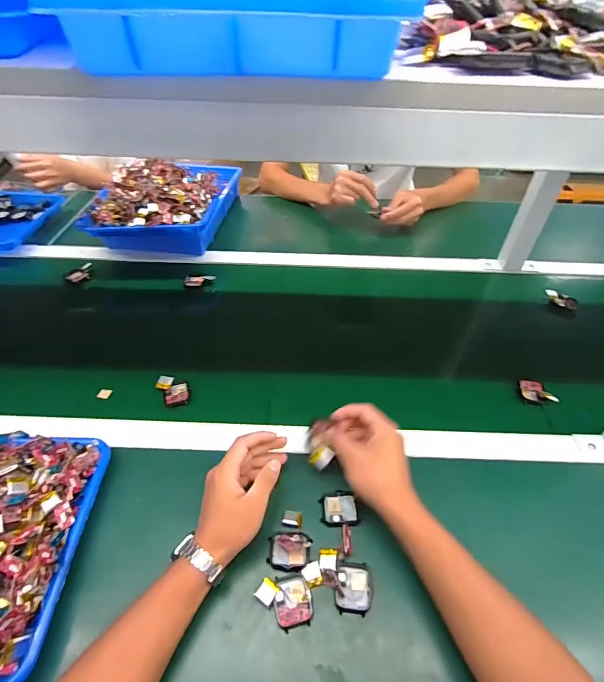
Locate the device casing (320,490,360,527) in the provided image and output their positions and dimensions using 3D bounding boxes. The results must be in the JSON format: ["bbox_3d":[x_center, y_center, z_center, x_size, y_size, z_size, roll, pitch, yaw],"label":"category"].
[{"bbox_3d":[0.046,0.203,0.473,0.047,0.009,0.042,0,45,-2],"label":"device casing"}]

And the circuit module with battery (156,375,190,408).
[{"bbox_3d":[-0.195,0.076,0.590,0.046,0.014,0.054,-7,46,-8],"label":"circuit module with battery"}]

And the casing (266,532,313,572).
[{"bbox_3d":[-0.014,0.234,0.437,0.047,0.014,0.039,1,45,-1],"label":"casing"}]

